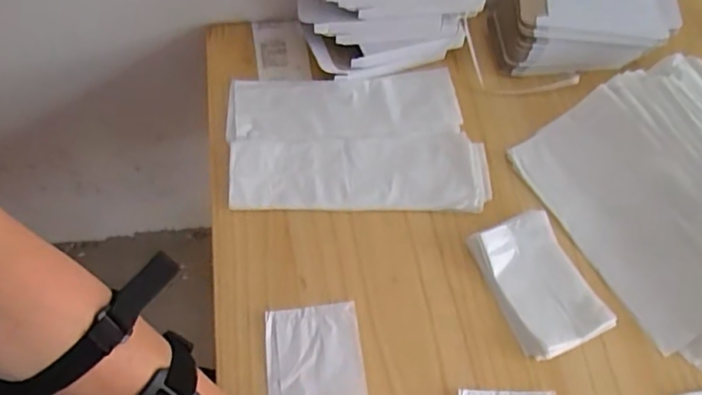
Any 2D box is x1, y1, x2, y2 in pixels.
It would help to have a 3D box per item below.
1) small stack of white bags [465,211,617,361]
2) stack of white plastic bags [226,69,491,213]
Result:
[{"bbox_3d":[0.176,0.079,0.554,0.083,0.015,0.130,-18,62,-11],"label":"small stack of white bags"},{"bbox_3d":[0.003,-0.062,0.634,0.263,0.014,0.177,-5,60,-4],"label":"stack of white plastic bags"}]

